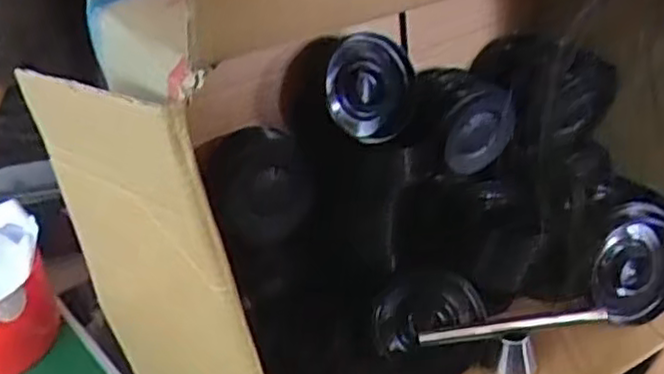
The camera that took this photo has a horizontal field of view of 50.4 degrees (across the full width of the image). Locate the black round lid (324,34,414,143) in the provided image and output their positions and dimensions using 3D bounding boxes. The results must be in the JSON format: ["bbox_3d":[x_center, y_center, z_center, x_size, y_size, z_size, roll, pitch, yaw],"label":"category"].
[{"bbox_3d":[0.046,-0.120,0.842,0.108,0.118,0.028,-37,18,-3],"label":"black round lid"}]

